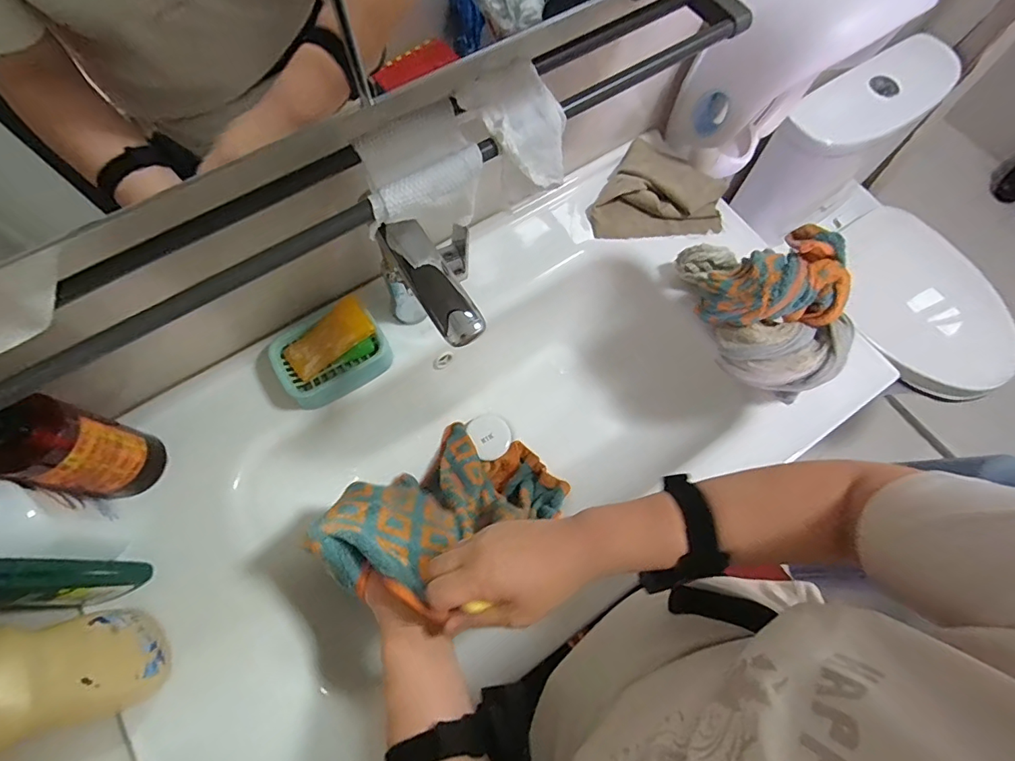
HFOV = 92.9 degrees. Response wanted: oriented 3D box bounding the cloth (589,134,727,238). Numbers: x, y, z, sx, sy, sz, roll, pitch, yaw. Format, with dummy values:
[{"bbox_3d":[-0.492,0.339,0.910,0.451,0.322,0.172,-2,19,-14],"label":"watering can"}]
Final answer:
[{"bbox_3d":[0.208,-0.274,0.679,0.187,0.038,0.152,0,69,-1],"label":"cloth"}]

